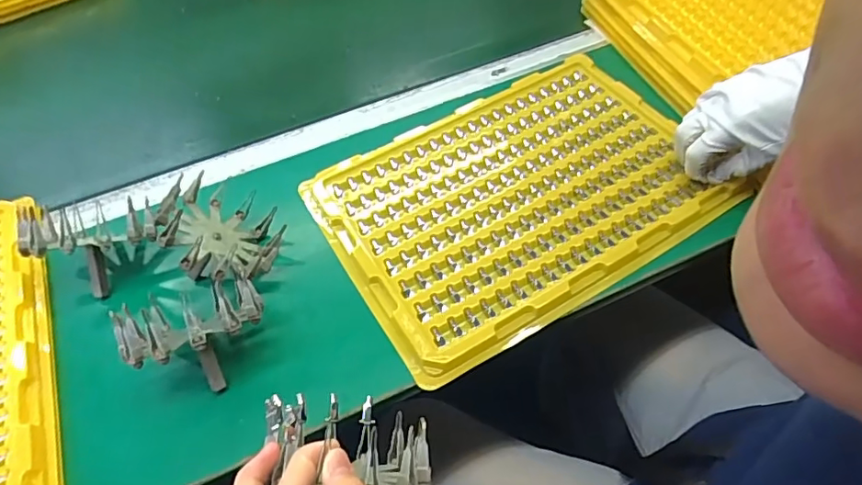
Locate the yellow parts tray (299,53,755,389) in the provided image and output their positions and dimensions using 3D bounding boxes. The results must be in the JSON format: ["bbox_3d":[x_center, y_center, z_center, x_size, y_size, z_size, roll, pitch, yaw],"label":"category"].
[{"bbox_3d":[0.082,-0.051,0.533,0.355,0.021,0.253,-26,56,-16],"label":"yellow parts tray"}]

